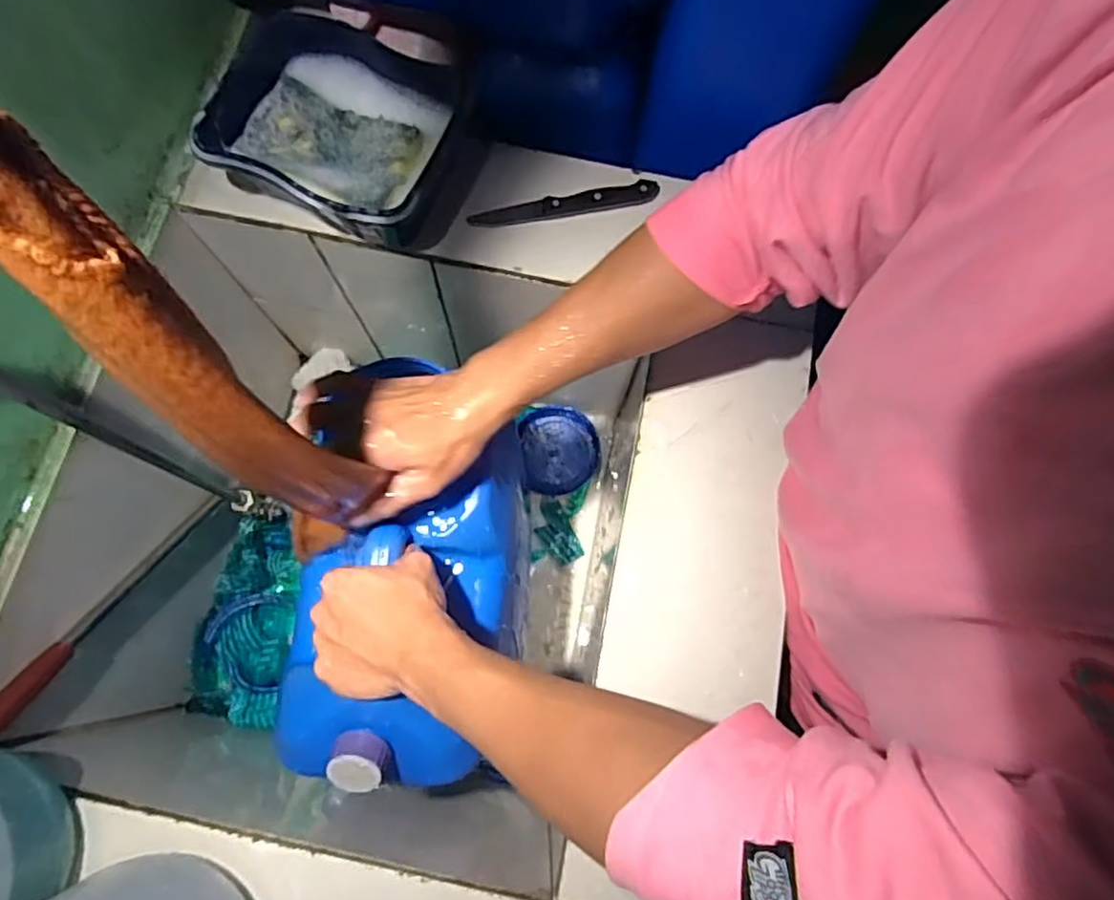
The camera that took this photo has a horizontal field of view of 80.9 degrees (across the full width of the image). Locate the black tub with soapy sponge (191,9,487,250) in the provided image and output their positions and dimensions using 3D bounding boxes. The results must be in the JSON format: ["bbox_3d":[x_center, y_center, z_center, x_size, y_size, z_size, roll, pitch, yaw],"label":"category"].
[{"bbox_3d":[-0.192,-0.273,0.587,0.218,0.077,0.164,24,75,5],"label":"black tub with soapy sponge"}]

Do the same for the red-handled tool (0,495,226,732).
[{"bbox_3d":[-0.411,0.141,0.611,0.017,0.028,0.302,18,37,3],"label":"red-handled tool"}]

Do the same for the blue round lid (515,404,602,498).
[{"bbox_3d":[0.005,-0.001,0.918,0.110,0.020,0.120,0,74,-2],"label":"blue round lid"}]

